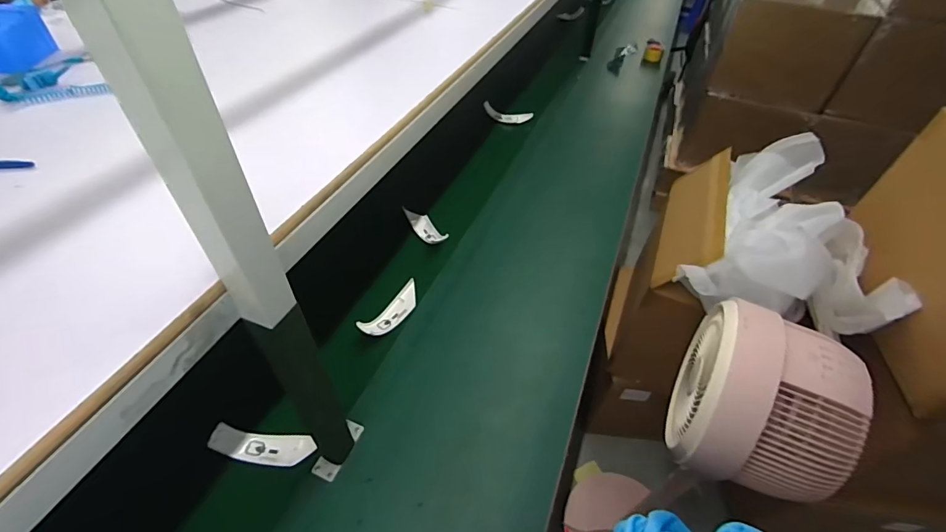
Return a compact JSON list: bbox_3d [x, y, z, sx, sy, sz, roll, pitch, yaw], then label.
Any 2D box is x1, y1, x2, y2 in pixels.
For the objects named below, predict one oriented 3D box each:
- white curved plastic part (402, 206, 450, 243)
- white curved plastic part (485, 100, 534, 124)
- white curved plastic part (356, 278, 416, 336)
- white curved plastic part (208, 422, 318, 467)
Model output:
[{"bbox_3d":[-0.124,-0.111,1.167,0.069,0.036,0.144,-26,53,-25],"label":"white curved plastic part"},{"bbox_3d":[0.127,-0.575,1.629,0.188,0.033,0.077,15,47,10],"label":"white curved plastic part"},{"bbox_3d":[-0.176,0.095,0.959,0.052,0.050,0.186,26,50,19],"label":"white curved plastic part"},{"bbox_3d":[-0.362,0.310,0.747,0.165,0.040,0.052,3,46,-1],"label":"white curved plastic part"}]

